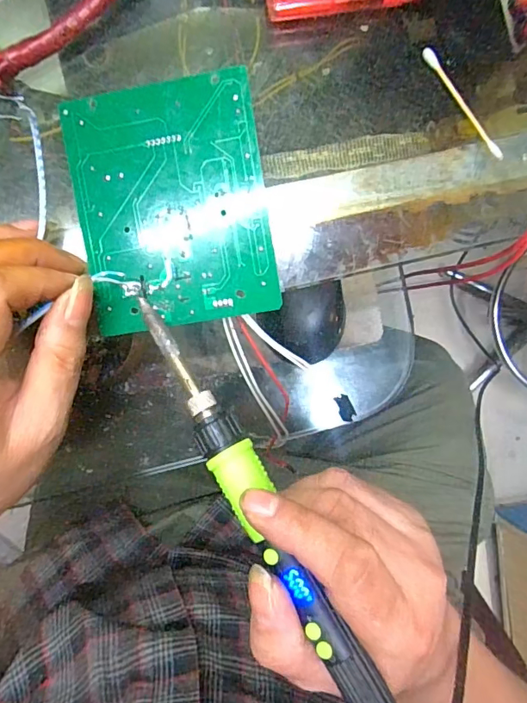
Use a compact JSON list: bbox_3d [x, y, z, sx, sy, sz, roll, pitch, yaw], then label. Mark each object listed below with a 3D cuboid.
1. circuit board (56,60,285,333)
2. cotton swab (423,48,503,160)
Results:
[{"bbox_3d":[-0.044,-0.069,0.231,0.091,0.004,0.110,-8,95,4],"label":"circuit board"},{"bbox_3d":[0.107,-0.132,0.257,0.005,0.004,0.070,-38,95,-2],"label":"cotton swab"}]

